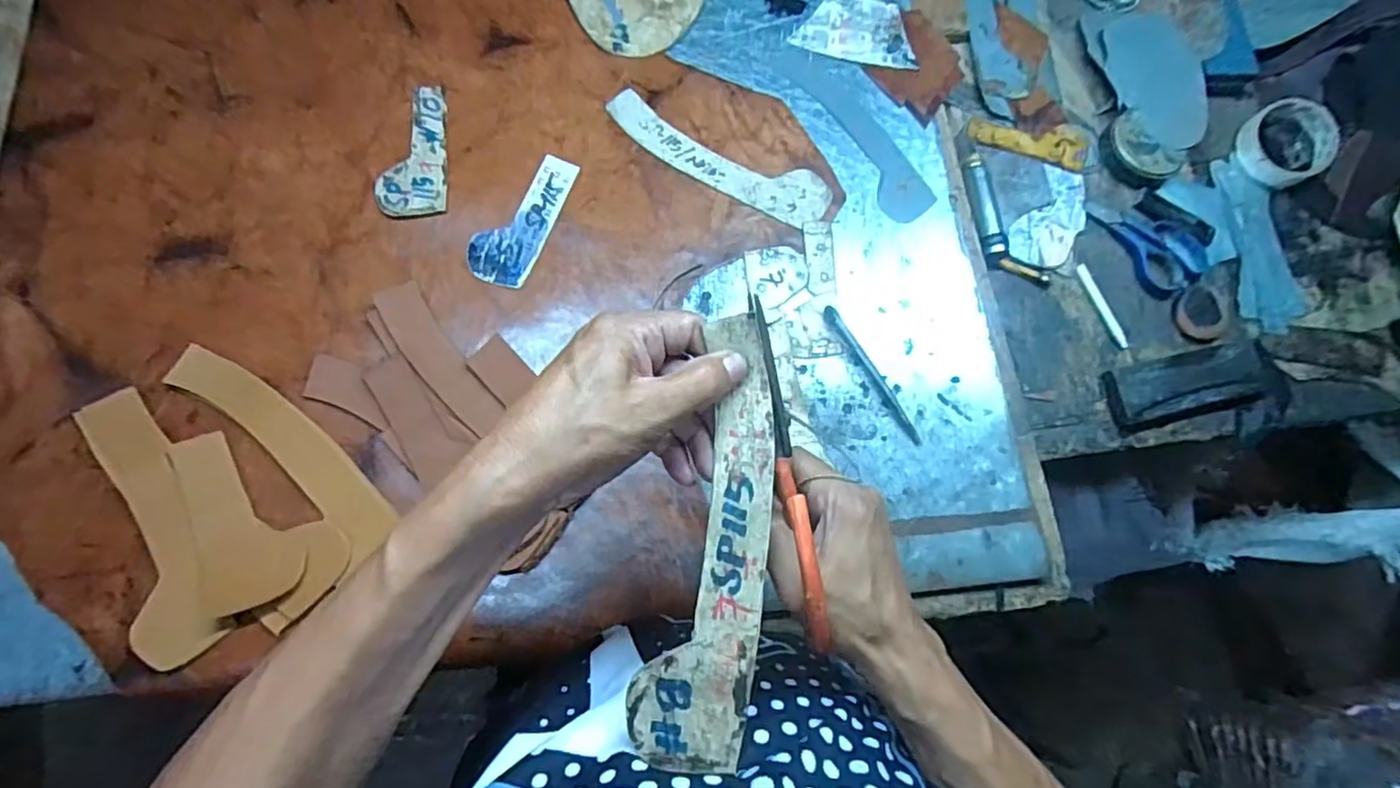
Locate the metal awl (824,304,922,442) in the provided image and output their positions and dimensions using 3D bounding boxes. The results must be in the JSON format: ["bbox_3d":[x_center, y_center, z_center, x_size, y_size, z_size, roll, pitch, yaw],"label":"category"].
[{"bbox_3d":[0.142,-0.017,0.529,0.012,0.007,0.131,-31,84,-4],"label":"metal awl"}]

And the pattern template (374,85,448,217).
[{"bbox_3d":[-0.237,-0.204,0.538,0.052,0.005,0.123,0,72,-11],"label":"pattern template"}]

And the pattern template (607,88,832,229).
[{"bbox_3d":[0.016,-0.206,0.570,0.209,0.004,0.053,25,75,-1],"label":"pattern template"}]

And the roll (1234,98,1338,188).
[{"bbox_3d":[0.614,-0.263,0.672,0.092,0.025,0.084,0,83,0],"label":"roll"}]

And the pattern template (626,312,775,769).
[{"bbox_3d":[0.009,0.067,0.304,0.050,0.009,0.202,10,80,1],"label":"pattern template"}]

